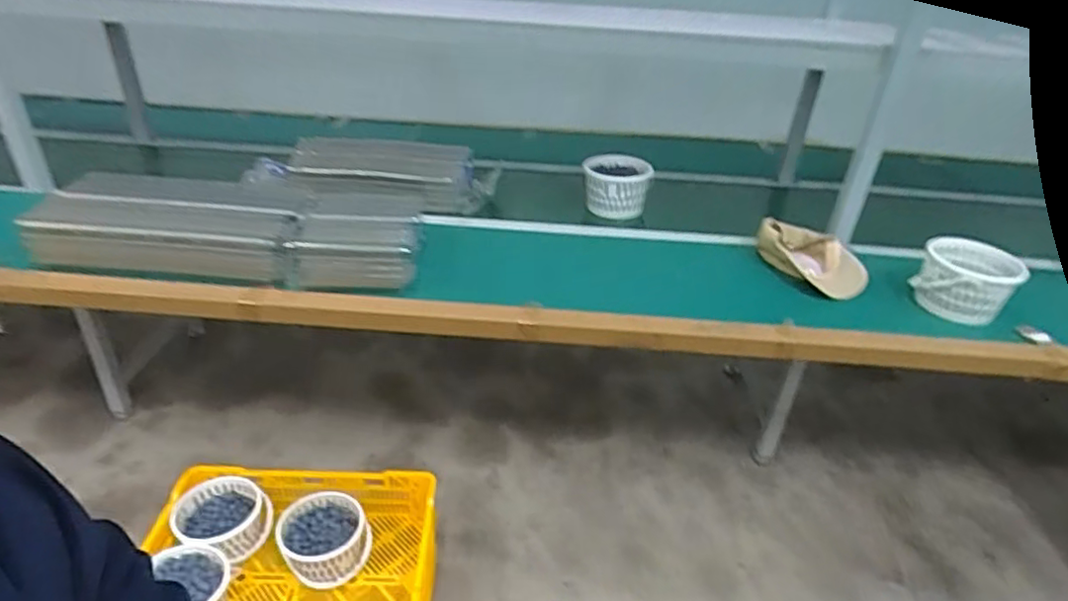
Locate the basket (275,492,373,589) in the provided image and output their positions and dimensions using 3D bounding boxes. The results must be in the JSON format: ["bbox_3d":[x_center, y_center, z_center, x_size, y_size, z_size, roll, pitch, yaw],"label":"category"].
[{"bbox_3d":[-0.462,0.527,1.360,0.181,0.098,0.172,2,32,-1],"label":"basket"}]

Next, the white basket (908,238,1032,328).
[{"bbox_3d":[0.921,-0.044,1.310,0.178,0.129,0.191,28,40,33],"label":"white basket"}]

